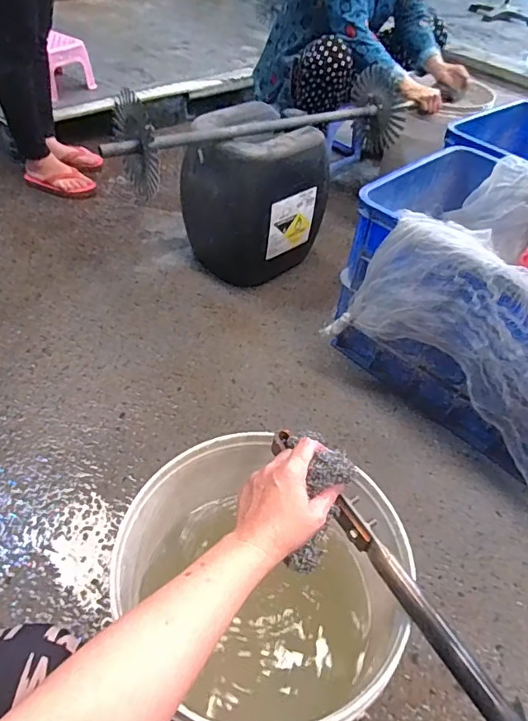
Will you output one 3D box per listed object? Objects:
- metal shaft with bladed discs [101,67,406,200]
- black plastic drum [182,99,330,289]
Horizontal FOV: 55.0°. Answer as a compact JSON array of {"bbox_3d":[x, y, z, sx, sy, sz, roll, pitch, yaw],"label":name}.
[{"bbox_3d":[0.029,-0.561,1.238,0.850,0.187,0.197,-28,55,-29],"label":"metal shaft with bladed discs"},{"bbox_3d":[-0.030,-0.421,1.343,0.291,0.372,0.289,32,51,24],"label":"black plastic drum"}]

